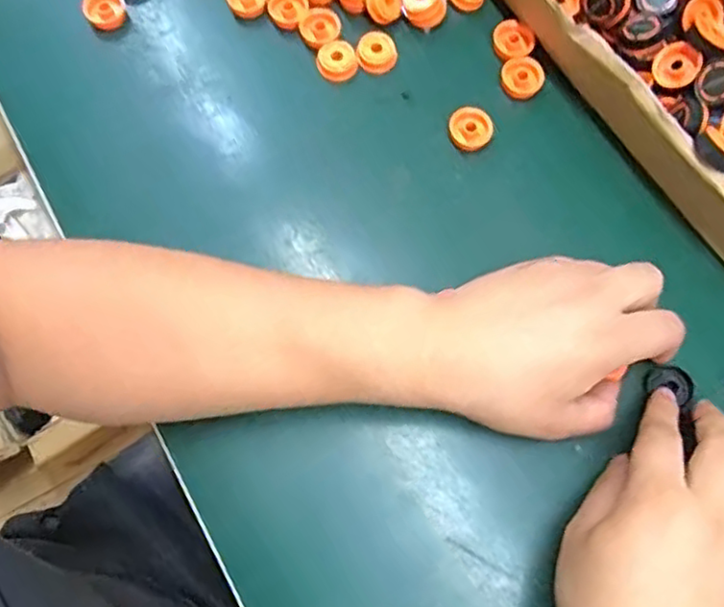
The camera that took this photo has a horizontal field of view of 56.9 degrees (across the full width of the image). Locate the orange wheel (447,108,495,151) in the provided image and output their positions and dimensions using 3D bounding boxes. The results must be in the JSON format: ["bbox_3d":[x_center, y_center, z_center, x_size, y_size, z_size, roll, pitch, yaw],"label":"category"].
[{"bbox_3d":[0.068,-0.108,0.414,0.027,0.007,0.025,0,76,1],"label":"orange wheel"}]

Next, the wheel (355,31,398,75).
[{"bbox_3d":[0.009,-0.161,0.429,0.025,0.009,0.026,0,76,1],"label":"wheel"}]

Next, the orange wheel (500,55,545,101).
[{"bbox_3d":[0.102,-0.144,0.424,0.027,0.007,0.026,0,76,1],"label":"orange wheel"}]

